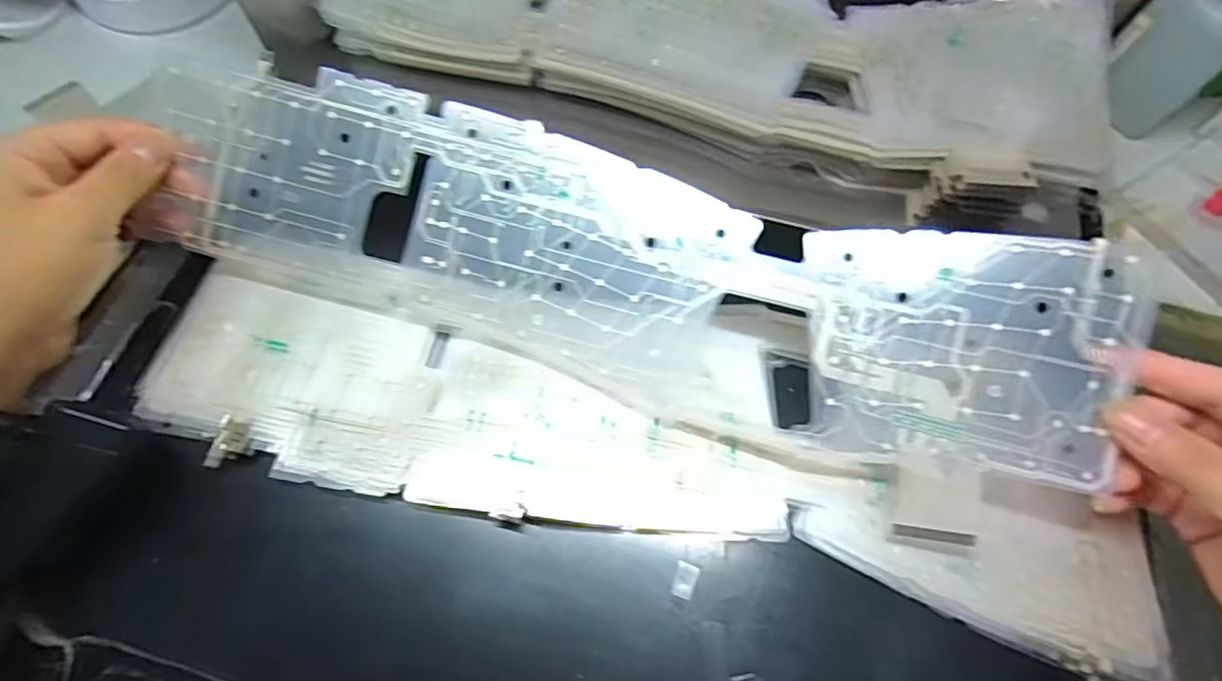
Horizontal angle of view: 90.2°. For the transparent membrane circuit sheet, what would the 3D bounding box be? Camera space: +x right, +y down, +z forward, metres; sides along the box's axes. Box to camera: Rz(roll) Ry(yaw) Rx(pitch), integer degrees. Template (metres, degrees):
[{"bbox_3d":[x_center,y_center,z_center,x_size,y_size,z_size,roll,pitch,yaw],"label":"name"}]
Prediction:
[{"bbox_3d":[0.008,-0.038,0.280,0.410,0.043,0.112,15,93,7],"label":"transparent membrane circuit sheet"}]

